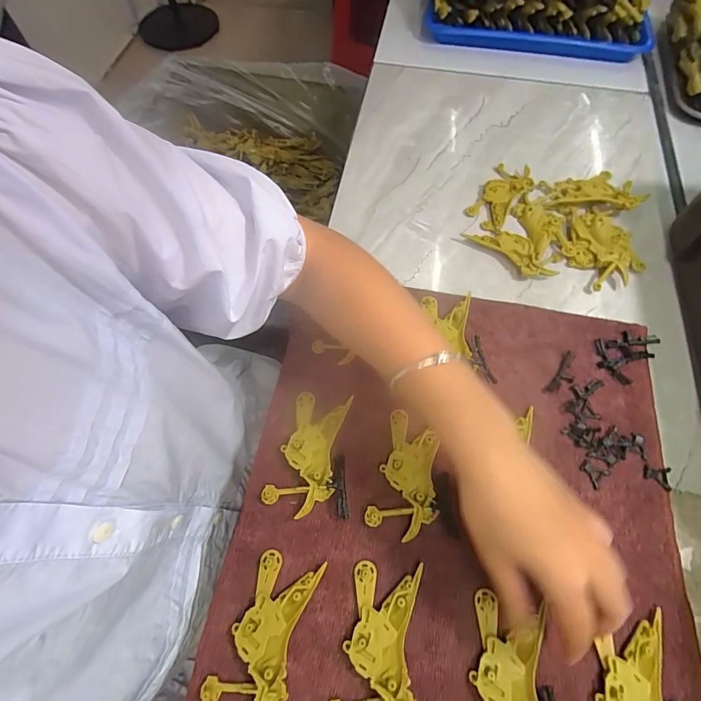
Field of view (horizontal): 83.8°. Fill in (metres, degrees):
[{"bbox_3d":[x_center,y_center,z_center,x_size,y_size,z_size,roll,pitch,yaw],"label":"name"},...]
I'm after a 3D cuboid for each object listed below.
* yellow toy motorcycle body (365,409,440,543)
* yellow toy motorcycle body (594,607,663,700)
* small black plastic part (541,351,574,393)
[{"bbox_3d":[0.049,0.101,0.322,0.050,0.006,0.094,15,65,7],"label":"yellow toy motorcycle body"},{"bbox_3d":[0.189,0.227,0.258,0.045,0.006,0.096,10,63,7],"label":"yellow toy motorcycle body"},{"bbox_3d":[0.198,0.023,0.362,0.017,0.004,0.050,36,69,16],"label":"small black plastic part"}]

